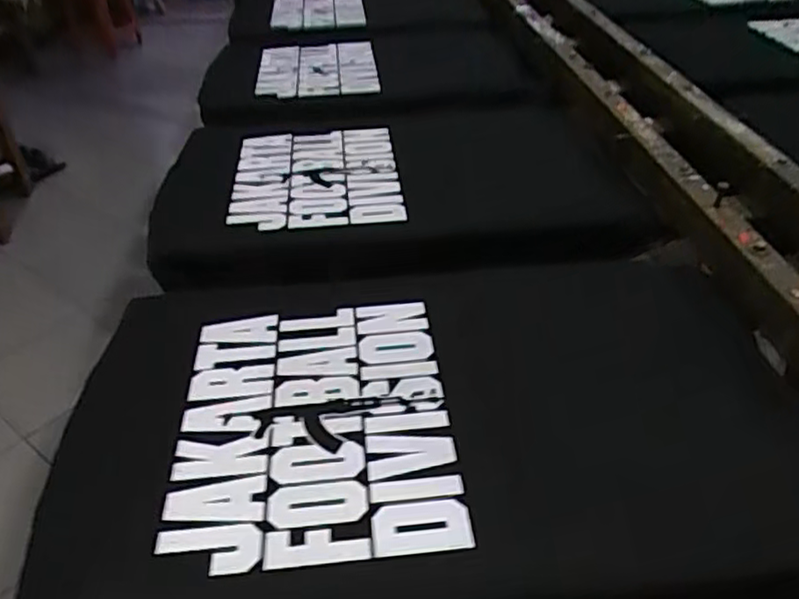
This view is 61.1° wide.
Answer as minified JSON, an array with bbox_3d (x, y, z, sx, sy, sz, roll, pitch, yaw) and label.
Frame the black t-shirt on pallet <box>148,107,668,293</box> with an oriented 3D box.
[{"bbox_3d":[-0.012,-0.191,0.999,0.631,0.034,0.520,-4,36,-3],"label":"black t-shirt on pallet"}]

